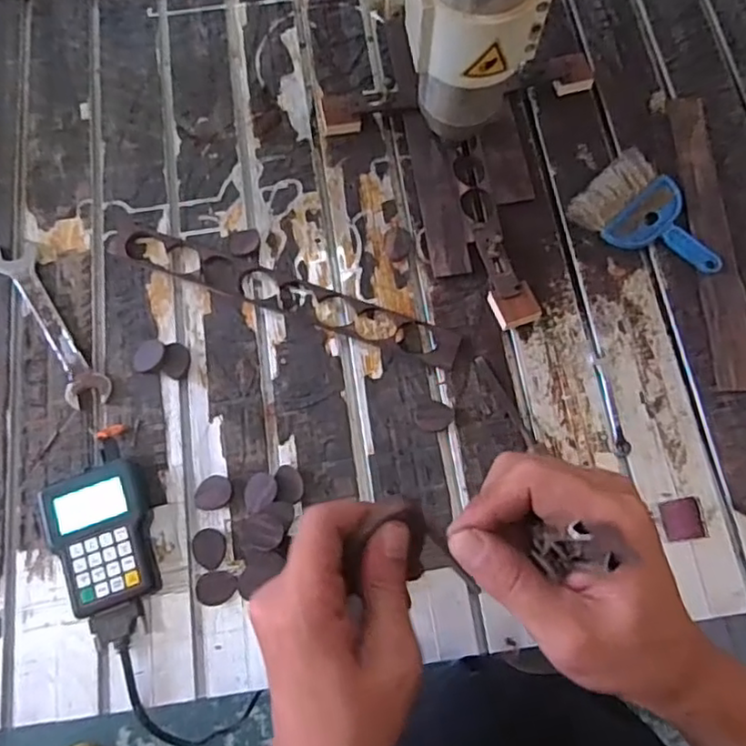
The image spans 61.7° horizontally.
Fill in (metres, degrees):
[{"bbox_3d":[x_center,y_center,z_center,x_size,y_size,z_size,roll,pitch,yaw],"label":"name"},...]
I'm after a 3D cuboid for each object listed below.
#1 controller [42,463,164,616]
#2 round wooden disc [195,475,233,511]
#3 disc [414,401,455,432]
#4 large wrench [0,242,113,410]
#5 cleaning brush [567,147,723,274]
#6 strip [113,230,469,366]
[{"bbox_3d":[-0.292,0.178,0.680,0.107,0.037,0.148,-21,74,-6],"label":"controller"},{"bbox_3d":[-0.179,0.136,0.707,0.037,0.009,0.040,0,73,0],"label":"round wooden disc"},{"bbox_3d":[0.072,0.051,0.729,0.045,0.004,0.034,6,73,2],"label":"disc"},{"bbox_3d":[-0.400,-0.064,0.772,0.051,0.010,0.254,-34,76,-10],"label":"large wrench"},{"bbox_3d":[0.362,-0.195,0.803,0.185,0.020,0.131,42,78,12],"label":"cleaning brush"},{"bbox_3d":[-0.113,-0.101,0.777,0.453,0.011,0.052,19,74,6],"label":"strip"}]

